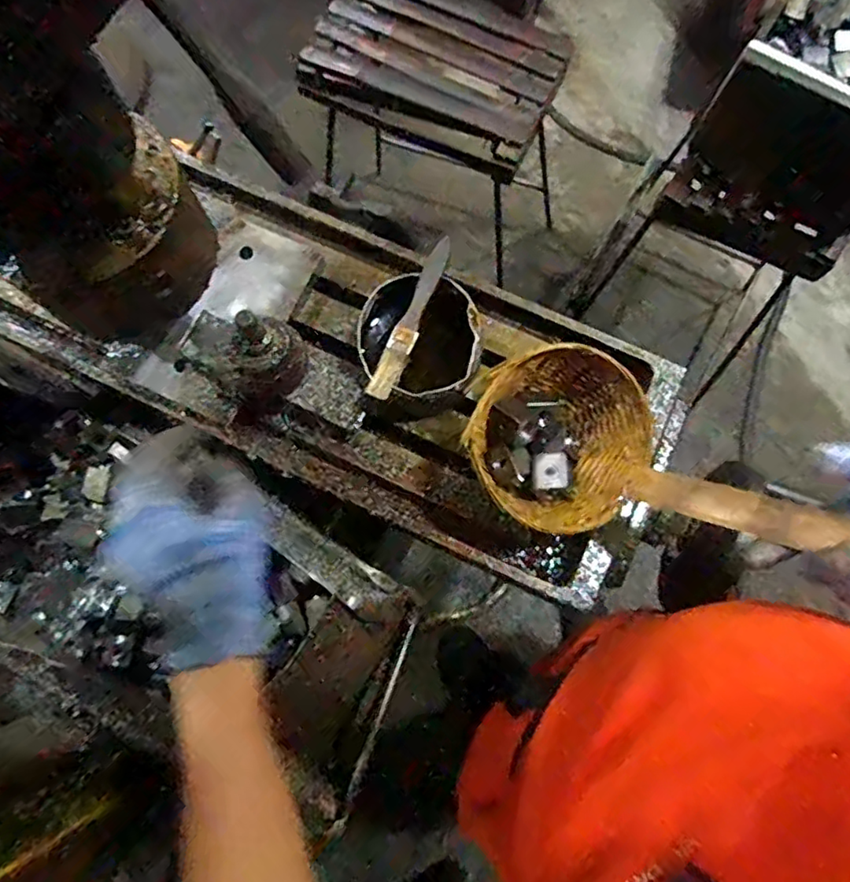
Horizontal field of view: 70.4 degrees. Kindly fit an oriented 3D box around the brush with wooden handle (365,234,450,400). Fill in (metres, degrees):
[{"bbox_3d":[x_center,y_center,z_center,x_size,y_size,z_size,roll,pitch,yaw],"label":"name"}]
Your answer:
[{"bbox_3d":[-0.009,-0.102,0.492,0.020,0.006,0.150,22,76,6],"label":"brush with wooden handle"}]

